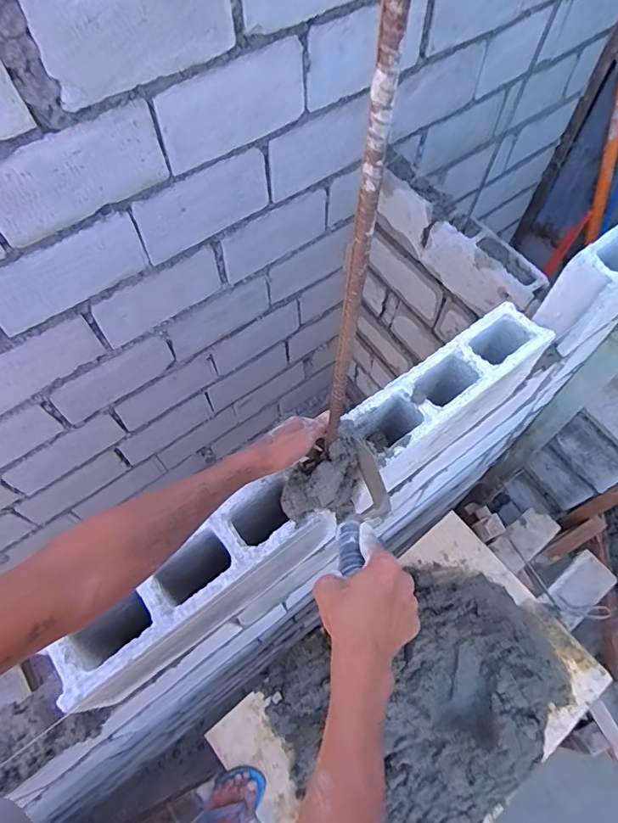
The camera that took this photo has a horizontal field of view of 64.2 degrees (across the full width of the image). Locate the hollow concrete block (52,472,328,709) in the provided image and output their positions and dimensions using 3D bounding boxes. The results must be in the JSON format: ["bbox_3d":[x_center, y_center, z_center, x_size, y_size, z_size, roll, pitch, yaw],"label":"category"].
[{"bbox_3d":[-0.142,0.235,0.680,0.373,0.193,0.093,-34,68,-16],"label":"hollow concrete block"}]

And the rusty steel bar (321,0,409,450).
[{"bbox_3d":[0.031,-0.101,0.352,0.015,0.512,0.008,-13,63,-9],"label":"rusty steel bar"}]

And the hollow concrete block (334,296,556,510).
[{"bbox_3d":[0.200,-0.005,0.791,0.366,0.174,0.098,-34,68,-16],"label":"hollow concrete block"}]

